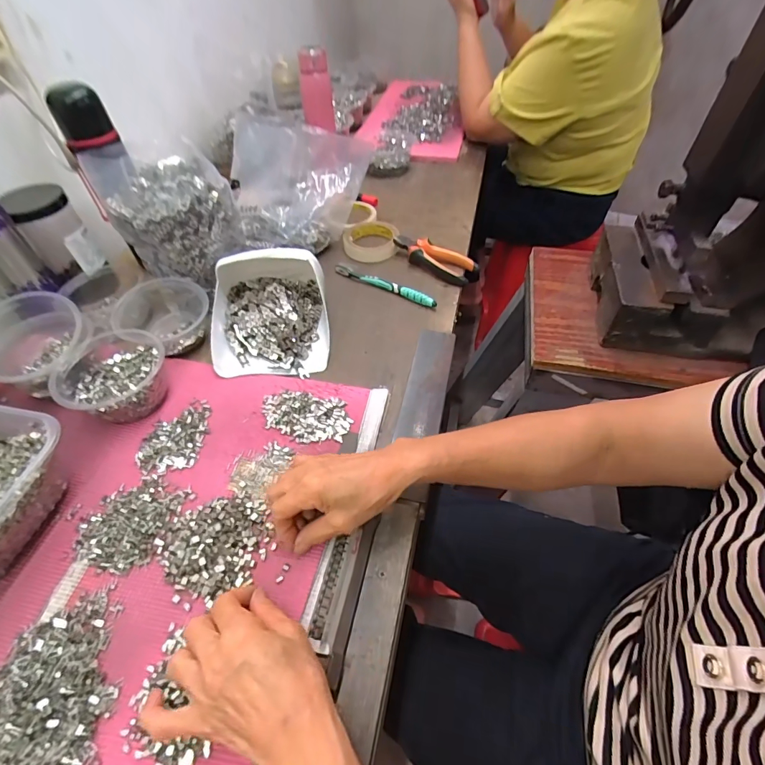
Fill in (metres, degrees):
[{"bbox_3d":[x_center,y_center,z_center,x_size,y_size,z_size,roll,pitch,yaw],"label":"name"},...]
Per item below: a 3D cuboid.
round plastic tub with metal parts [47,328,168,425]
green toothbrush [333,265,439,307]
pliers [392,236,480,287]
[{"bbox_3d":[-0.315,-0.004,0.475,0.107,0.061,0.113,-1,51,1],"label":"round plastic tub with metal parts"},{"bbox_3d":[0.003,-0.154,0.628,0.181,0.021,0.013,25,56,20],"label":"green toothbrush"},{"bbox_3d":[0.079,-0.201,0.658,0.150,0.031,0.059,24,55,19],"label":"pliers"}]

